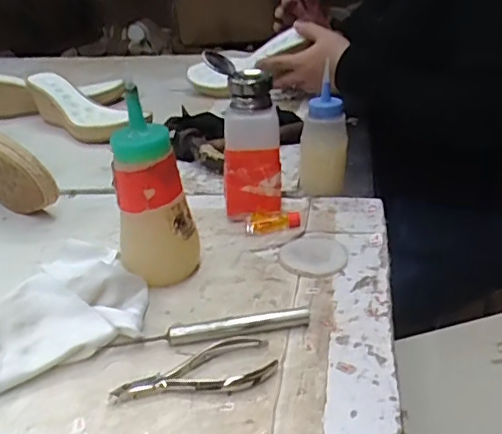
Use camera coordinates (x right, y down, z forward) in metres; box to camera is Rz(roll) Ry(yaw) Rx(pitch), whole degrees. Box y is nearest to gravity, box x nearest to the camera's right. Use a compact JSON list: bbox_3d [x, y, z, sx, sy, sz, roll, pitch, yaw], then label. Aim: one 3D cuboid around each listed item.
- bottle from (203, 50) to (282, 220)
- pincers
[{"bbox_3d":[-0.004,-0.071,0.537,0.057,0.152,0.056,-8,28,-12],"label":"bottle"},{"bbox_3d":[-0.036,0.099,0.371,0.103,0.007,0.043,-3,27,-2],"label":"pincers"}]

